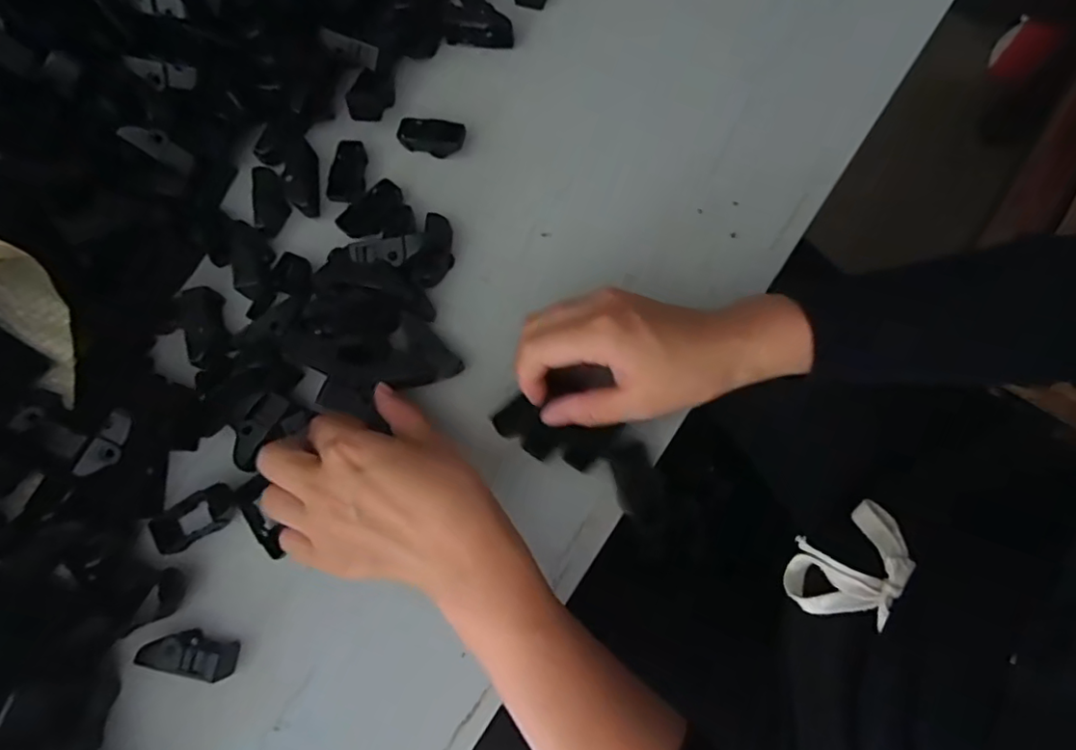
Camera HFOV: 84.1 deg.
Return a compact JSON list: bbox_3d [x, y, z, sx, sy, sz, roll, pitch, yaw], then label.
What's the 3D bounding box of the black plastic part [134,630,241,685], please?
[{"bbox_3d":[-0.193,0.153,0.329,0.047,0.025,0.018,12,78,2],"label":"black plastic part"}]

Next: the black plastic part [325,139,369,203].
[{"bbox_3d":[-0.126,-0.135,0.396,0.021,0.012,0.046,3,78,0],"label":"black plastic part"}]

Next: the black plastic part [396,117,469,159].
[{"bbox_3d":[-0.072,-0.160,0.399,0.044,0.014,0.019,12,78,2],"label":"black plastic part"}]

